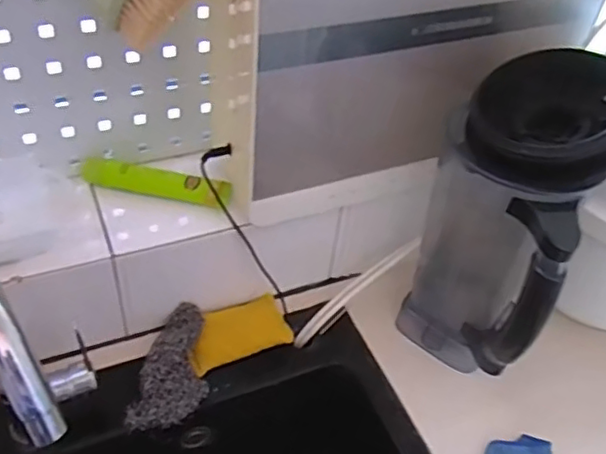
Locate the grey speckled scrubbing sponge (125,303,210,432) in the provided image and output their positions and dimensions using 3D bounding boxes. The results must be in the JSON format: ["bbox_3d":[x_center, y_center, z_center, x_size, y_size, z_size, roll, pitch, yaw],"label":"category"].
[{"bbox_3d":[-0.129,0.143,0.652,0.067,0.031,0.141,12,46,7],"label":"grey speckled scrubbing sponge"}]

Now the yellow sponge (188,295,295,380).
[{"bbox_3d":[-0.077,0.122,0.711,0.118,0.020,0.064,-19,50,-23],"label":"yellow sponge"}]

